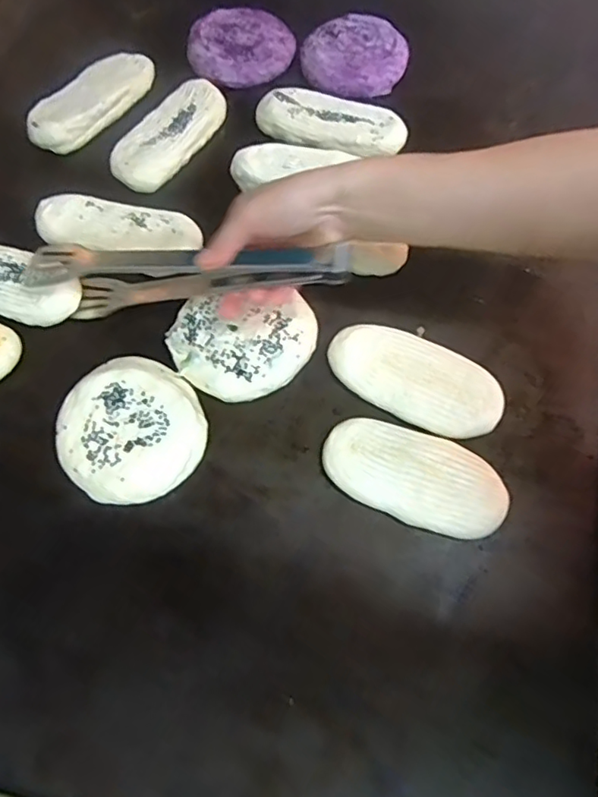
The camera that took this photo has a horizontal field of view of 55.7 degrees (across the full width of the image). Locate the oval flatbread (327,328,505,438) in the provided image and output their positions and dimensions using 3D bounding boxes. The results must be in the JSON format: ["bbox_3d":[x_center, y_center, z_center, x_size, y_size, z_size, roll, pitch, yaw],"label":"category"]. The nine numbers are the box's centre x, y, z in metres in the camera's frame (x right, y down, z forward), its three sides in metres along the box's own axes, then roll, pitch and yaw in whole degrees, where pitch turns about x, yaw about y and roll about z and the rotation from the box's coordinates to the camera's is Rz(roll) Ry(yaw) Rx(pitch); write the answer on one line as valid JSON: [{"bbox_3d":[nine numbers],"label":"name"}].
[{"bbox_3d":[0.097,-0.018,0.474,0.144,0.017,0.070,26,70,11],"label":"oval flatbread"}]

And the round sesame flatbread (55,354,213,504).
[{"bbox_3d":[-0.136,0.025,0.460,0.112,0.024,0.114,0,67,1],"label":"round sesame flatbread"}]

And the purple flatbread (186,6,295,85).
[{"bbox_3d":[-0.065,-0.398,0.639,0.117,0.018,0.107,0,67,1],"label":"purple flatbread"}]

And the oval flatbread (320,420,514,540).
[{"bbox_3d":[0.089,0.061,0.442,0.139,0.021,0.070,17,68,8],"label":"oval flatbread"}]

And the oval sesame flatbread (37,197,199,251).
[{"bbox_3d":[-0.170,-0.162,0.535,0.155,0.017,0.058,5,67,3],"label":"oval sesame flatbread"}]

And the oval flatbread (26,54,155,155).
[{"bbox_3d":[-0.222,-0.322,0.609,0.064,0.029,0.154,29,70,12],"label":"oval flatbread"}]

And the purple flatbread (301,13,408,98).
[{"bbox_3d":[0.062,-0.384,0.632,0.115,0.020,0.107,3,67,2],"label":"purple flatbread"}]

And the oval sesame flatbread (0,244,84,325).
[{"bbox_3d":[-0.268,-0.108,0.516,0.139,0.025,0.061,16,68,8],"label":"oval sesame flatbread"}]

